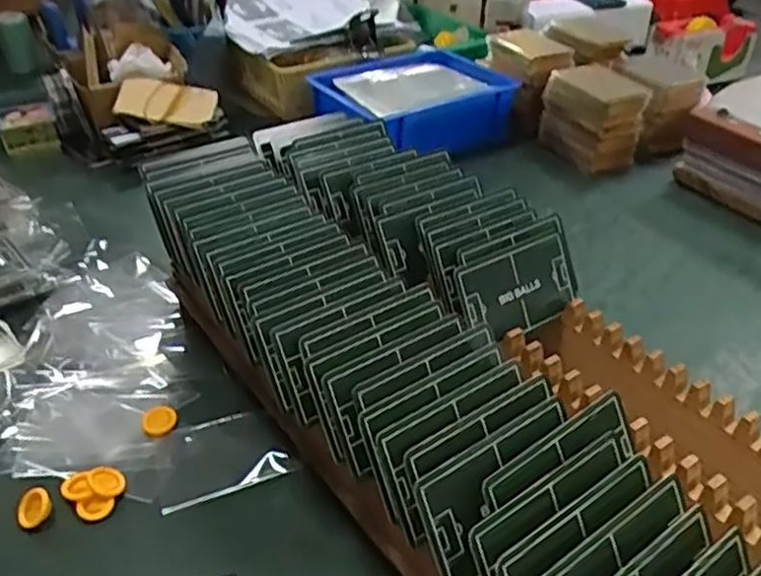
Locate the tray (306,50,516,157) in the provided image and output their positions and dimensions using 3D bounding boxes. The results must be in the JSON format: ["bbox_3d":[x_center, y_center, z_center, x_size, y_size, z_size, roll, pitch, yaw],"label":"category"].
[{"bbox_3d":[0.043,-0.210,0.774,0.214,0.057,0.159,-21,42,-27],"label":"tray"}]

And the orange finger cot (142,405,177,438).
[{"bbox_3d":[-0.138,0.082,0.428,0.020,0.006,0.024,-12,39,-17],"label":"orange finger cot"}]

